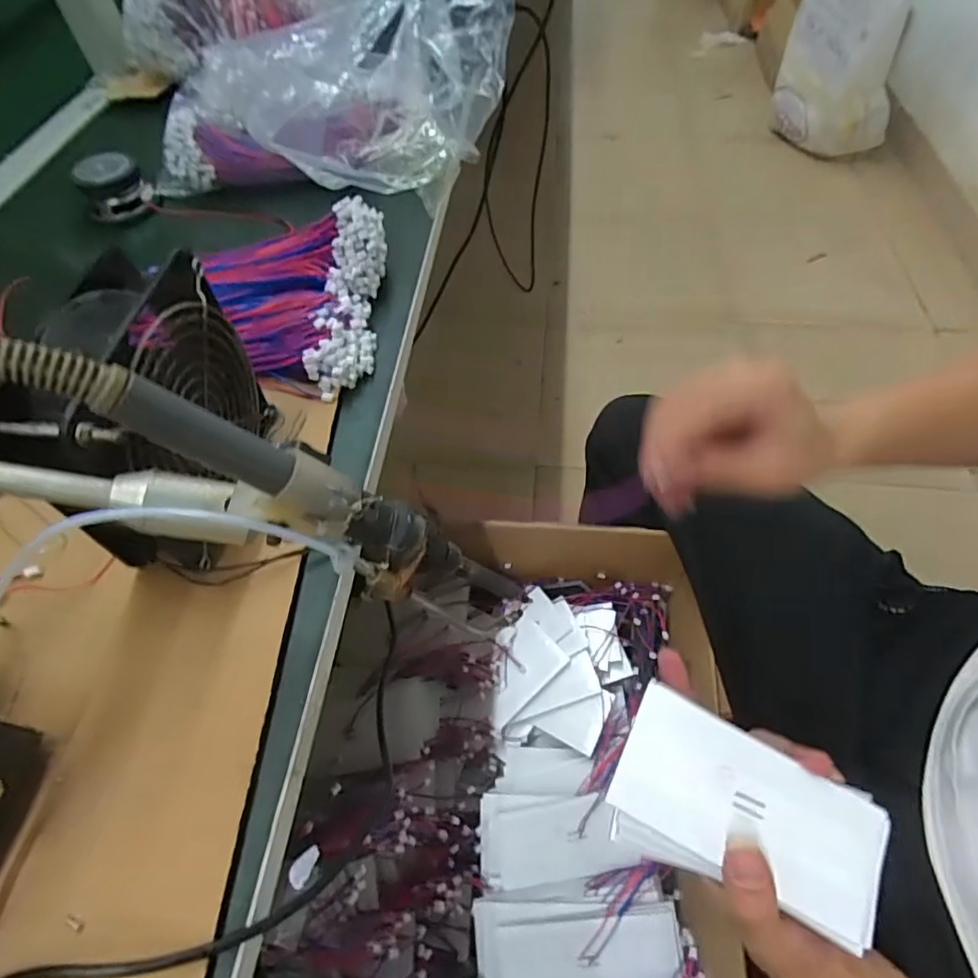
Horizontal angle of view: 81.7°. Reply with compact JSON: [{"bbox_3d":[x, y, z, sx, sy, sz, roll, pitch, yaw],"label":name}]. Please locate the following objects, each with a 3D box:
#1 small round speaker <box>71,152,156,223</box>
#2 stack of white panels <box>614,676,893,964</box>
[{"bbox_3d":[-0.323,-0.262,0.491,0.050,0.041,0.050,-1,57,2],"label":"small round speaker"},{"bbox_3d":[0.135,0.169,0.298,0.141,0.026,0.074,23,60,4],"label":"stack of white panels"}]

